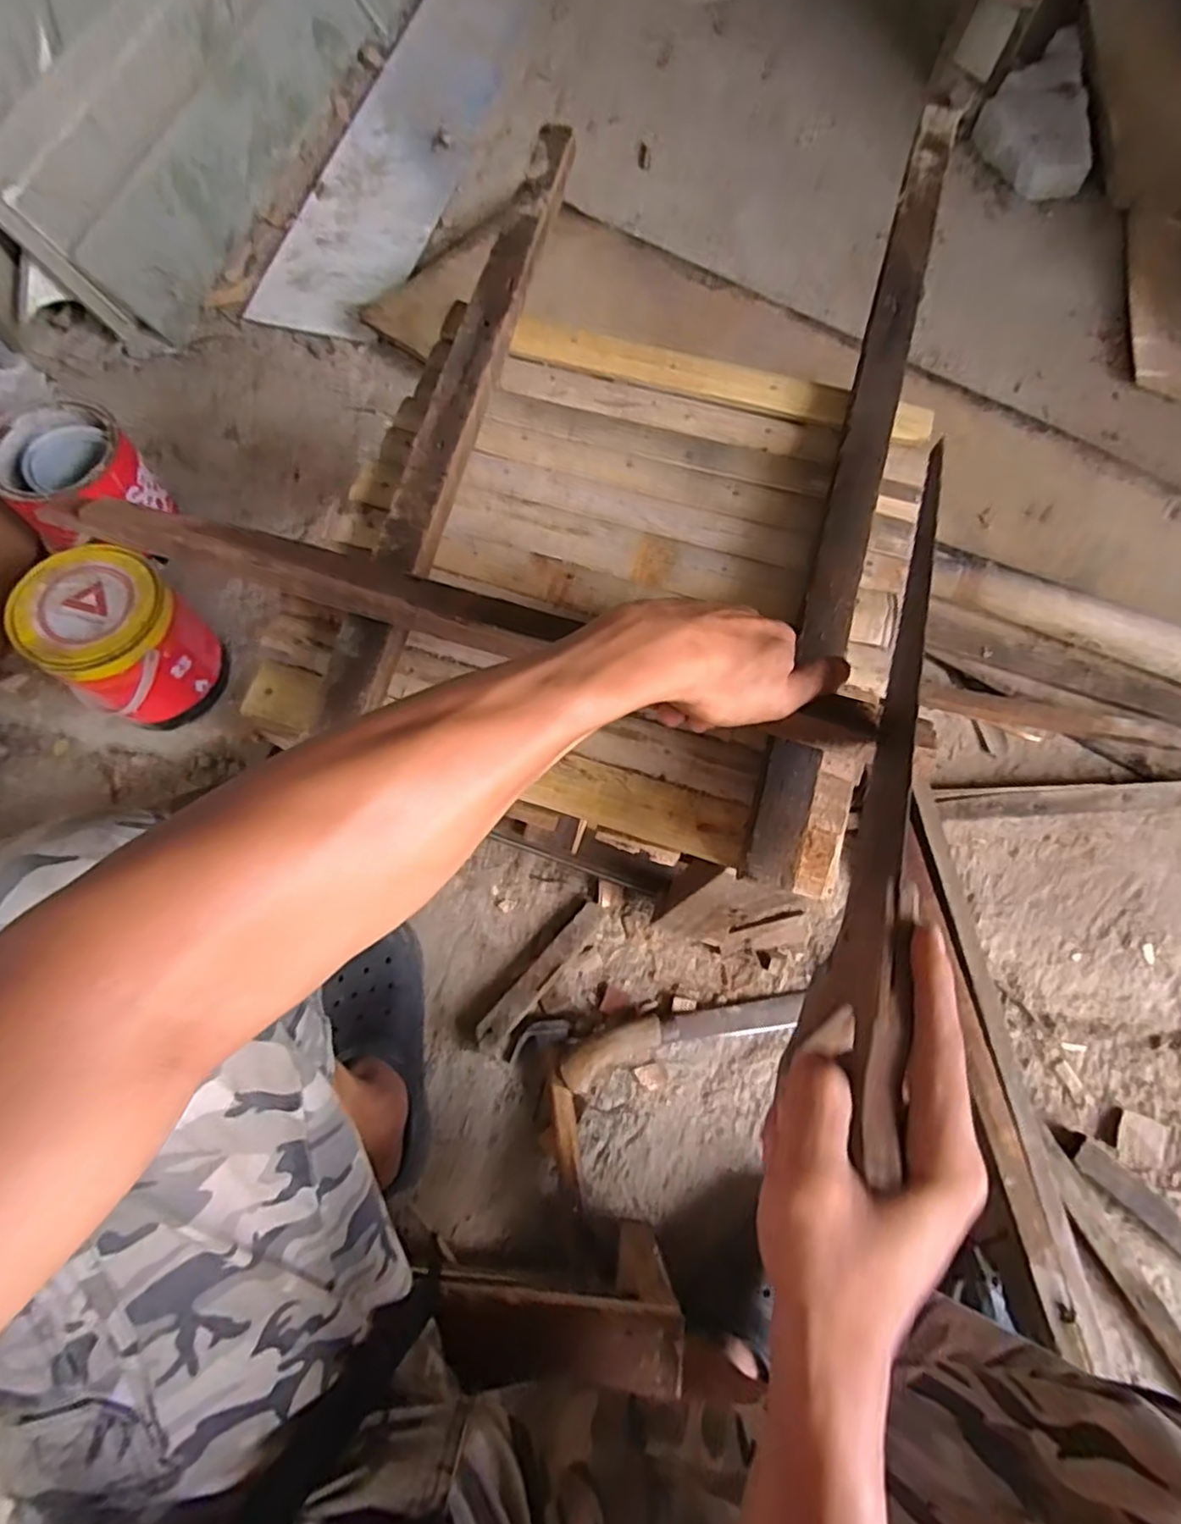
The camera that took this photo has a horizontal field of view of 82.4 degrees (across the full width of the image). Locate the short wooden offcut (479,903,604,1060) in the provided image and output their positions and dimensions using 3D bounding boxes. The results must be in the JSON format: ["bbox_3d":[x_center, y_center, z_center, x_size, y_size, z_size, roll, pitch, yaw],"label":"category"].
[{"bbox_3d":[-0.054,0.240,0.757,0.036,0.018,0.197,37,76,12],"label":"short wooden offcut"}]

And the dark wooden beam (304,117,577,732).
[{"bbox_3d":[-0.085,-0.264,0.469,0.035,0.033,0.524,11,72,5],"label":"dark wooden beam"}]

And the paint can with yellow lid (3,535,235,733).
[{"bbox_3d":[-0.519,-0.135,0.751,0.157,0.130,0.149,39,74,11],"label":"paint can with yellow lid"}]

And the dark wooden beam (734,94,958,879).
[{"bbox_3d":[0.196,-0.228,0.469,0.037,0.027,0.649,16,73,6],"label":"dark wooden beam"}]

